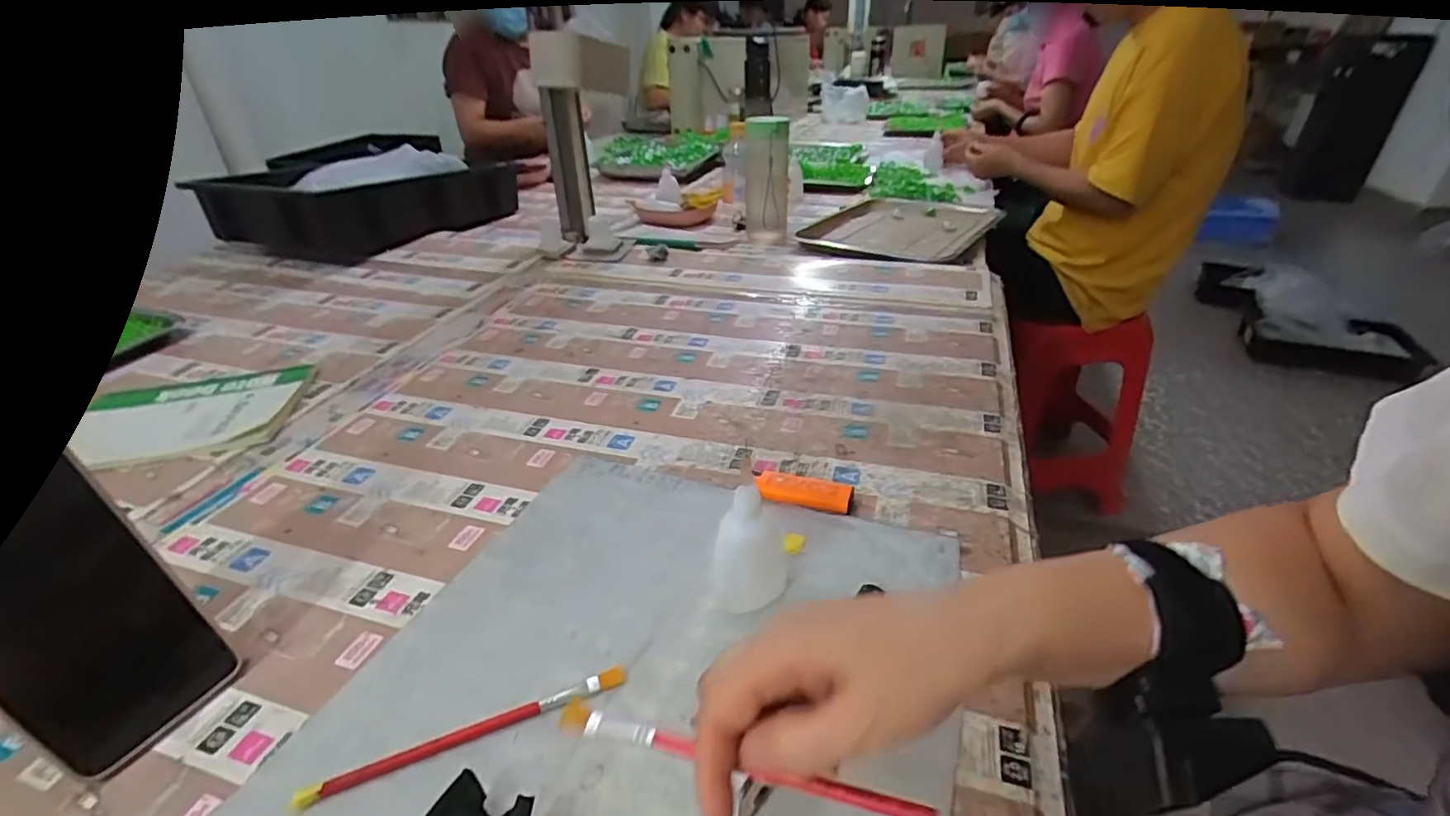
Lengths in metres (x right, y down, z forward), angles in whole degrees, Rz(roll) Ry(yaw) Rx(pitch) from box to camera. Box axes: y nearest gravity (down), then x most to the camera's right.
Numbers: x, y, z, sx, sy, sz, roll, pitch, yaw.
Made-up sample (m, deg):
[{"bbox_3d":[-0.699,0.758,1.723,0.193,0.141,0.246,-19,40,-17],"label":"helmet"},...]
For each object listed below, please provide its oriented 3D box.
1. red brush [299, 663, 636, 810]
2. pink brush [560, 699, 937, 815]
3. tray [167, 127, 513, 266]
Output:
[{"bbox_3d":[-0.126,0.161,0.307,0.155,0.006,0.011,-14,34,-18],"label":"red brush"},{"bbox_3d":[0.001,0.137,0.237,0.150,0.010,0.010,4,32,22],"label":"pink brush"},{"bbox_3d":[-0.625,-0.365,1.073,0.296,0.121,0.432,18,37,29],"label":"tray"}]

